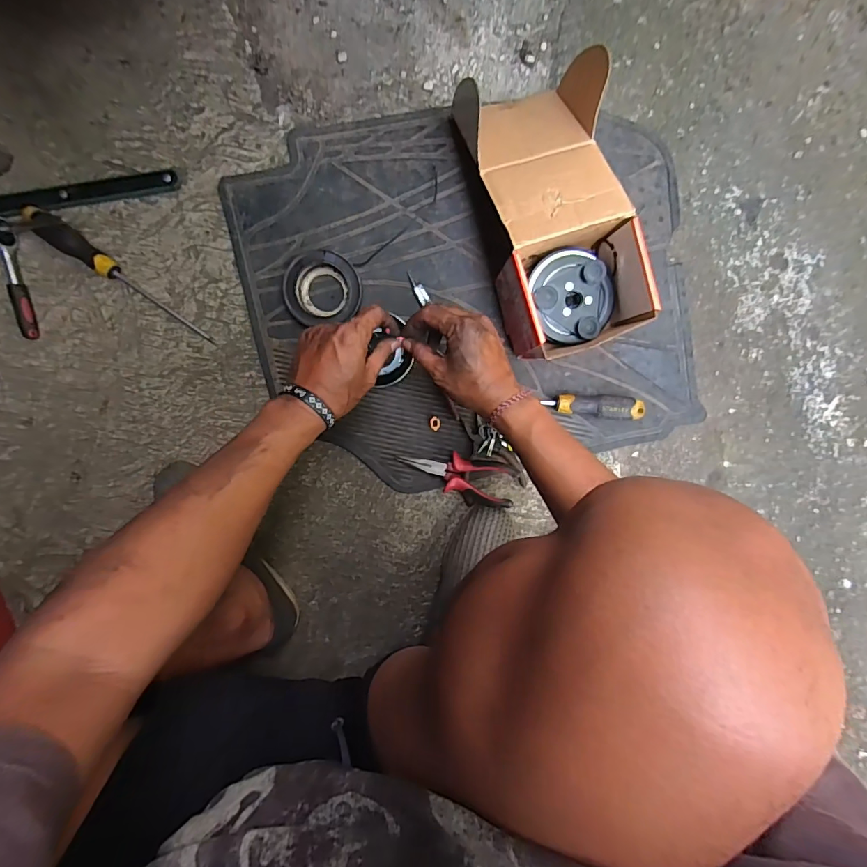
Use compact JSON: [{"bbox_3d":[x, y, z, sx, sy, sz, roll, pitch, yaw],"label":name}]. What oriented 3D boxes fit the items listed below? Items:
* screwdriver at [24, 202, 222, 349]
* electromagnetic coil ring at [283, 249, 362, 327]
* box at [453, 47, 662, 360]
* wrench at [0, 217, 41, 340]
[{"bbox_3d":[-0.385,-0.194,0.556,0.246,0.034,0.029,35,96,-6],"label":"screwdriver"},{"bbox_3d":[-0.139,-0.182,0.562,0.091,0.029,0.084,0,99,-1],"label":"electromagnetic coil ring"},{"bbox_3d":[0.140,-0.251,0.516,0.152,0.114,0.290,-17,99,1],"label":"box"},{"bbox_3d":[-0.515,-0.189,0.554,0.027,0.025,0.139,-3,99,-1],"label":"wrench"}]

